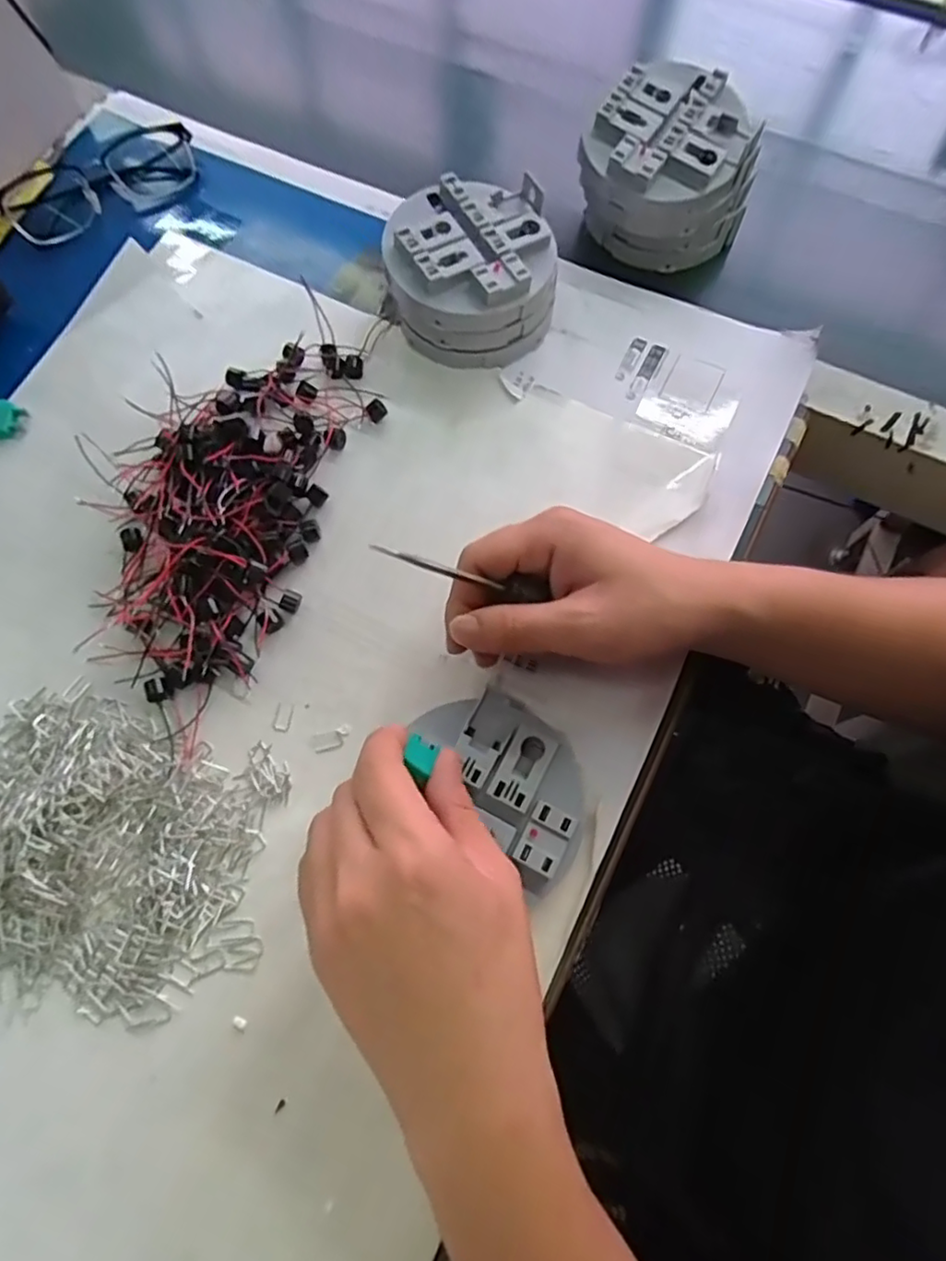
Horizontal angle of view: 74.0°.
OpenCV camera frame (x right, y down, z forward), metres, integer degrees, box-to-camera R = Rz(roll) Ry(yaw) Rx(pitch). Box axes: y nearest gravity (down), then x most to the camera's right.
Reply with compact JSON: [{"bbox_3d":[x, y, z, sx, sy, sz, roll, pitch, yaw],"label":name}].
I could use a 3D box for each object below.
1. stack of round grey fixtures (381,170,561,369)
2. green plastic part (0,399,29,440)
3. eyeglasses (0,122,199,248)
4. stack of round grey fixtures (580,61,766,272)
[{"bbox_3d":[0.000,-0.224,0.397,0.106,0.057,0.101,6,71,3],"label":"stack of round grey fixtures"},{"bbox_3d":[-0.293,-0.131,0.391,0.021,0.013,0.023,11,71,4],"label":"green plastic part"},{"bbox_3d":[-0.267,-0.324,0.452,0.139,0.026,0.051,-28,73,-9],"label":"eyeglasses"},{"bbox_3d":[0.130,-0.302,0.413,0.105,0.071,0.084,23,73,8],"label":"stack of round grey fixtures"}]

